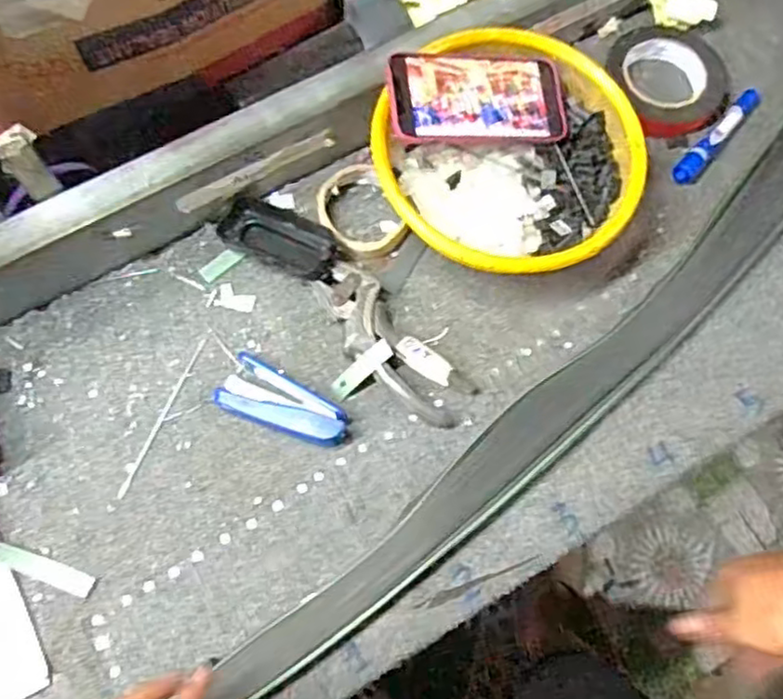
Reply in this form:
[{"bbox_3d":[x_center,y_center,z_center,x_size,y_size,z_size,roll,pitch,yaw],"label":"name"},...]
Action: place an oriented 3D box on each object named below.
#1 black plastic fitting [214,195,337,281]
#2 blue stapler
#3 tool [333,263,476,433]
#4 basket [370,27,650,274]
[{"bbox_3d":[-0.103,-0.102,0.627,0.110,0.020,0.046,24,72,7],"label":"black plastic fitting"},{"bbox_3d":[-0.091,0.048,0.579,0.112,0.017,0.051,27,72,8],"label":"blue stapler"},{"bbox_3d":[0.000,-0.004,0.587,0.063,0.029,0.164,-39,75,-13],"label":"tool"},{"bbox_3d":[0.102,-0.166,0.608,0.227,0.088,0.211,0,70,-1],"label":"basket"}]

